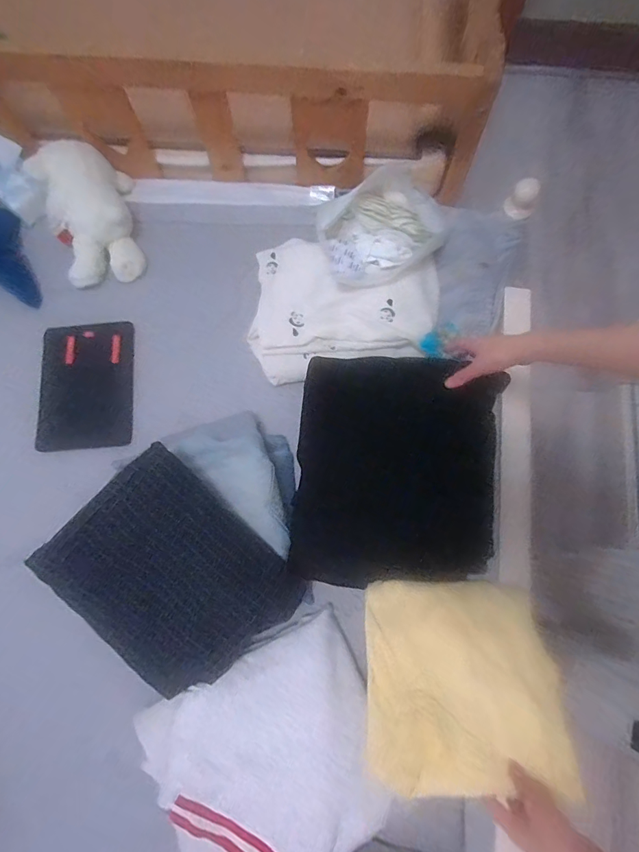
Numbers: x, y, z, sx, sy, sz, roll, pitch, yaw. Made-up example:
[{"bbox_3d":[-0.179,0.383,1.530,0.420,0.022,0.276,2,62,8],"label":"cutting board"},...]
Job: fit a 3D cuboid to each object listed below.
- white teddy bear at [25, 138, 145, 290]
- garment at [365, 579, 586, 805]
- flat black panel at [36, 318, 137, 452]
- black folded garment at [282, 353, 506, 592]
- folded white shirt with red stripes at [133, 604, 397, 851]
[{"bbox_3d":[-0.449,-0.425,0.814,0.156,0.107,0.296,-19,75,-3],"label":"white teddy bear"},{"bbox_3d":[0.186,0.333,0.557,0.241,0.017,0.241,0,57,7],"label":"garment"},{"bbox_3d":[-0.437,-0.078,0.783,0.163,0.015,0.242,-3,77,-9],"label":"flat black panel"},{"bbox_3d":[0.121,0.069,0.666,0.306,0.029,0.353,5,91,2],"label":"black folded garment"},{"bbox_3d":[-0.066,0.473,0.582,0.322,0.059,0.288,-27,76,-5],"label":"folded white shirt with red stripes"}]

